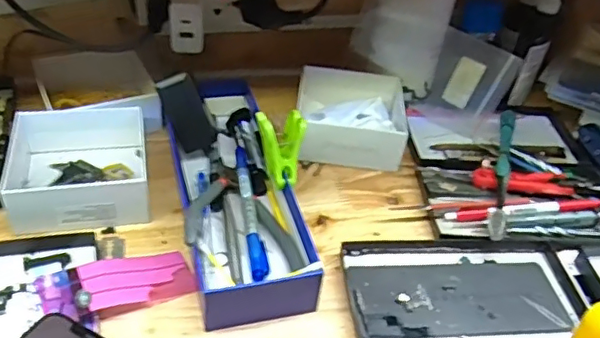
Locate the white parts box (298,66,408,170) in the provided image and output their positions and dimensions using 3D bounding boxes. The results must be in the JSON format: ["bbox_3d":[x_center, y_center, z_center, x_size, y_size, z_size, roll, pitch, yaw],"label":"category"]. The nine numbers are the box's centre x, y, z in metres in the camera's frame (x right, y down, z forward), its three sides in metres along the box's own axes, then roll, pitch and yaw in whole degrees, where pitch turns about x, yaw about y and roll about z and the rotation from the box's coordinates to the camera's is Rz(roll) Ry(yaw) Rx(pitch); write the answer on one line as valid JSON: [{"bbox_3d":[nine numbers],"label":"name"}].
[{"bbox_3d":[0.049,-0.052,0.577,0.104,0.047,0.109,6,39,-1],"label":"white parts box"}]

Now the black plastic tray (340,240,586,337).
[{"bbox_3d":[0.124,0.093,0.434,0.174,0.007,0.105,2,40,-6],"label":"black plastic tray"}]

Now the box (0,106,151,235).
[{"bbox_3d":[-0.184,-0.003,0.479,0.112,0.044,0.114,-5,41,-15],"label":"box"}]

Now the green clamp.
[{"bbox_3d":[-0.014,-0.016,0.461,0.036,0.060,0.020,-3,2,-17],"label":"green clamp"}]

